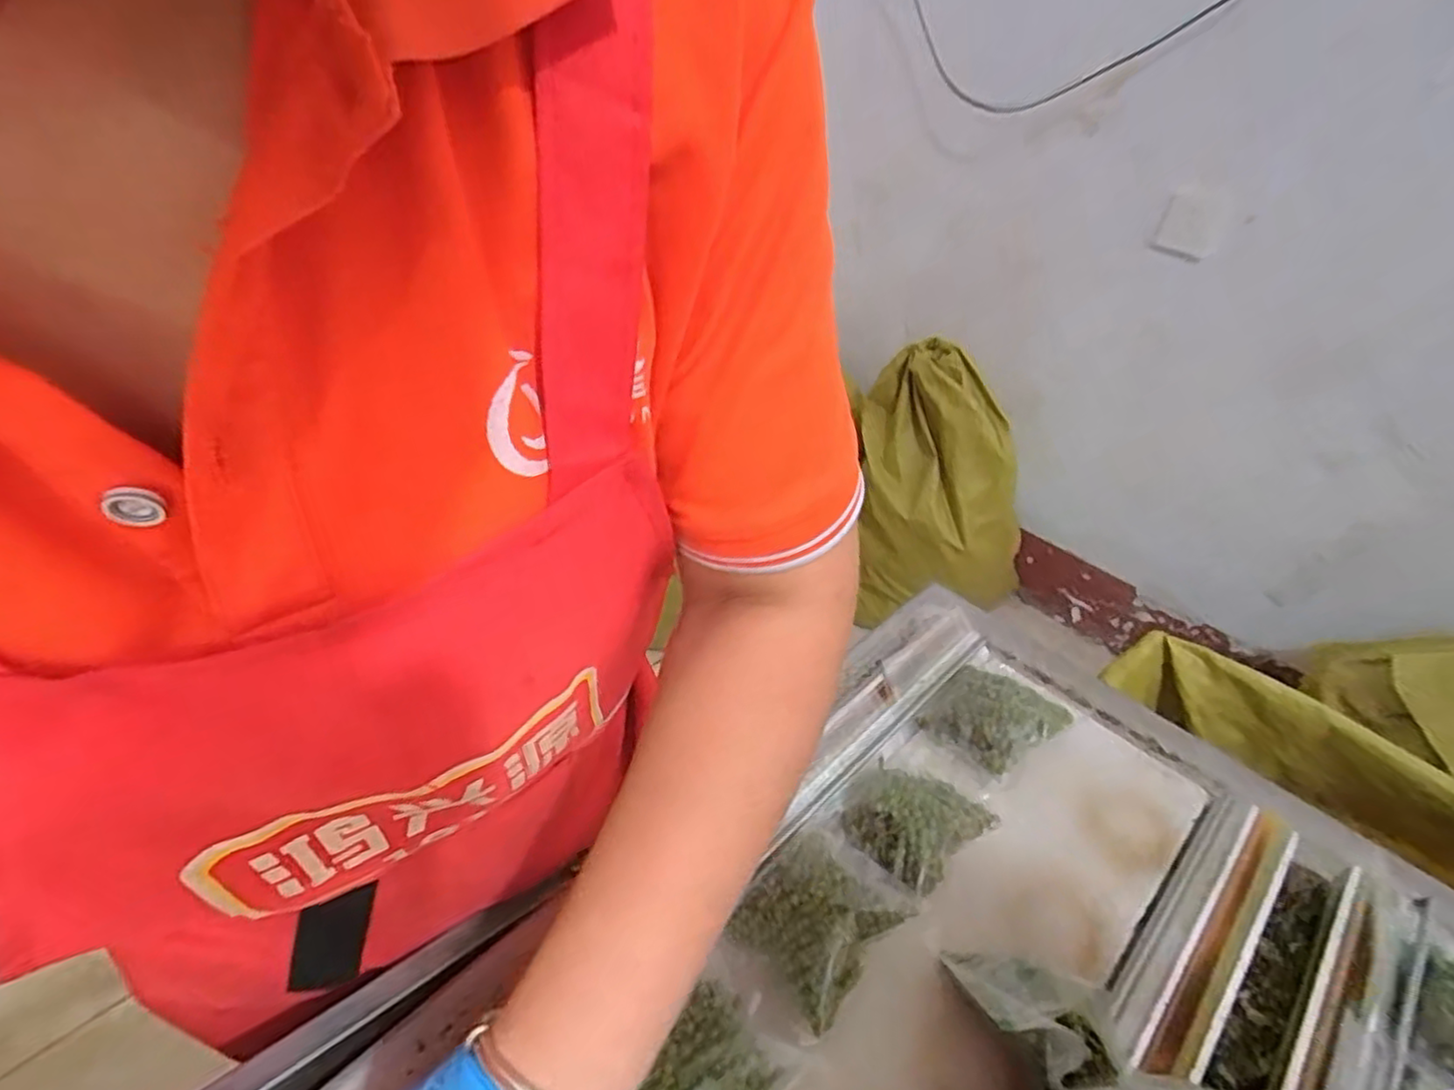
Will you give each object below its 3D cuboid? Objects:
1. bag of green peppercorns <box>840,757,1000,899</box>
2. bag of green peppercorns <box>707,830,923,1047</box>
[{"bbox_3d":[0.108,0.166,0.412,0.077,0.027,0.075,-29,48,-31],"label":"bag of green peppercorns"},{"bbox_3d":[0.043,0.208,0.364,0.098,0.040,0.069,-32,50,-33],"label":"bag of green peppercorns"}]

